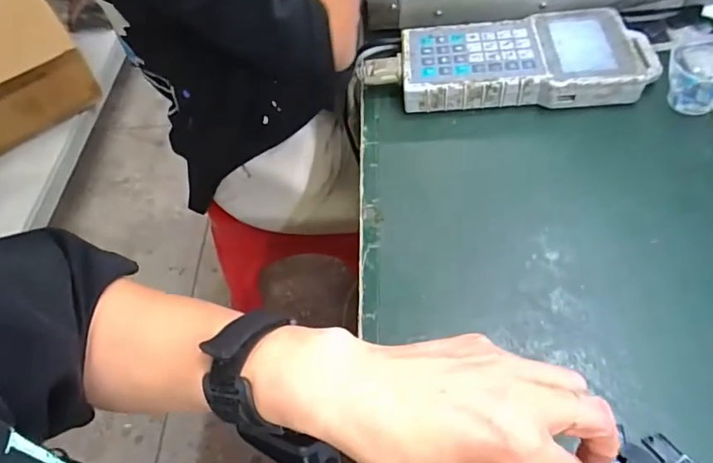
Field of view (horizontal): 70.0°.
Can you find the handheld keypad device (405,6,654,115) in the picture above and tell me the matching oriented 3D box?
[{"bbox_3d":[0.158,-0.159,0.483,0.224,0.041,0.106,2,52,8],"label":"handheld keypad device"}]

